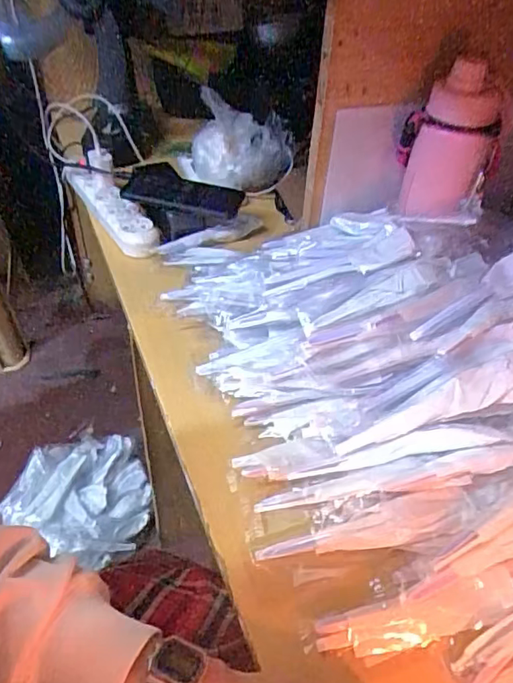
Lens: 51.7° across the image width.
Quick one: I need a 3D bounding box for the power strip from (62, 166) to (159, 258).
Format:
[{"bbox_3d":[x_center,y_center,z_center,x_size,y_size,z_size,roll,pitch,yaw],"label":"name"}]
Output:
[{"bbox_3d":[-0.212,-0.198,0.763,0.048,0.047,0.259,-22,49,-26],"label":"power strip"}]

